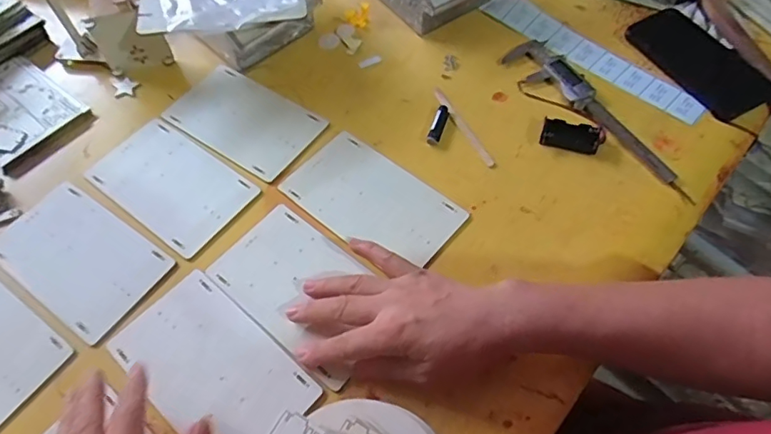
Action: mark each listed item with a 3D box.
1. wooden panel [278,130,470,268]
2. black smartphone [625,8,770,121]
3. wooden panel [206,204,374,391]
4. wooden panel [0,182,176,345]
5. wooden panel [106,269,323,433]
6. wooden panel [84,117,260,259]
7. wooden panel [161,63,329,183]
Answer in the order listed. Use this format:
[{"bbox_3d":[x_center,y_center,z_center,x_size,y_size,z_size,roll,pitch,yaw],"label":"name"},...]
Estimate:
[{"bbox_3d":[-0.015,-0.016,0.531,0.170,0.008,0.099,36,68,21],"label":"wooden panel"},{"bbox_3d":[0.361,-0.180,0.606,0.090,0.011,0.166,-25,60,-12],"label":"black smartphone"},{"bbox_3d":[-0.074,0.063,0.480,0.168,0.005,0.100,35,65,23],"label":"wooden panel"},{"bbox_3d":[-0.293,0.036,0.501,0.167,0.004,0.098,30,64,19],"label":"wooden panel"},{"bbox_3d":[-0.146,0.125,0.444,0.165,0.005,0.099,37,67,22],"label":"wooden panel"},{"bbox_3d":[-0.222,-0.037,0.544,0.166,0.004,0.099,33,65,21],"label":"wooden panel"},{"bbox_3d":[-0.160,-0.110,0.591,0.172,0.008,0.100,31,64,20],"label":"wooden panel"}]

